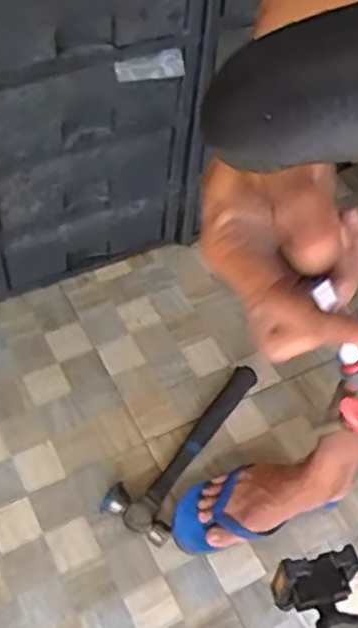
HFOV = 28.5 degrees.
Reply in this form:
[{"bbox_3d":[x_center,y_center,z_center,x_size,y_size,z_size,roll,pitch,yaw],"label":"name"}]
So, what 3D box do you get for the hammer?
[{"bbox_3d":[0.022,0.198,1.118,0.106,0.036,0.348,28,57,16],"label":"hammer"}]

